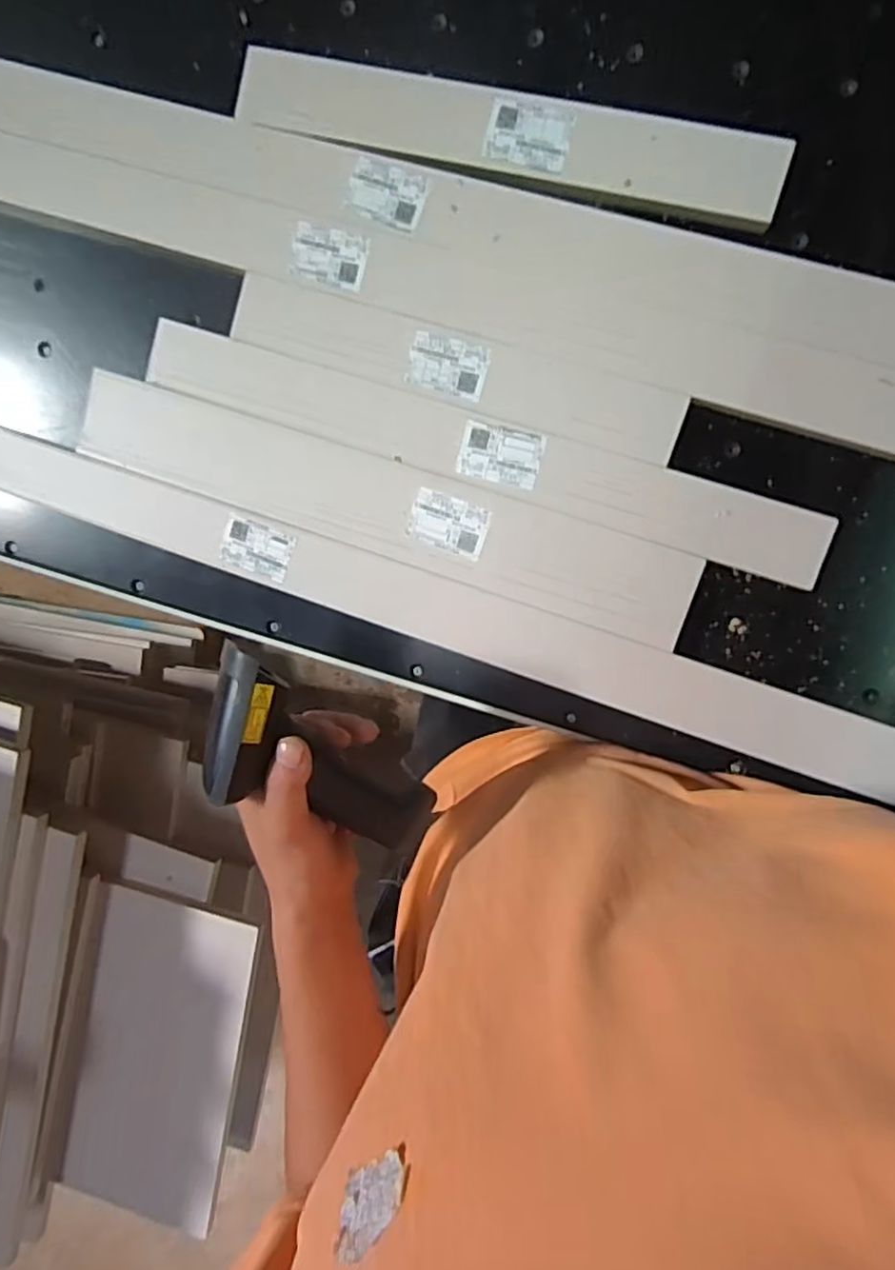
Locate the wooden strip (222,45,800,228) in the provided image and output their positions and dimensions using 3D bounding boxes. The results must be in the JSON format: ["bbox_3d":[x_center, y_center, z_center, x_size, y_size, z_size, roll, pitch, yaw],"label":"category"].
[{"bbox_3d":[0.037,-0.347,0.466,0.380,0.010,0.054,16,100,8],"label":"wooden strip"}]

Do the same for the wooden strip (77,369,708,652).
[{"bbox_3d":[-0.055,-0.100,0.509,0.485,0.012,0.071,20,97,5],"label":"wooden strip"}]

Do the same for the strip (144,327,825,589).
[{"bbox_3d":[0.016,-0.139,0.487,0.511,0.014,0.051,19,97,6],"label":"strip"}]

